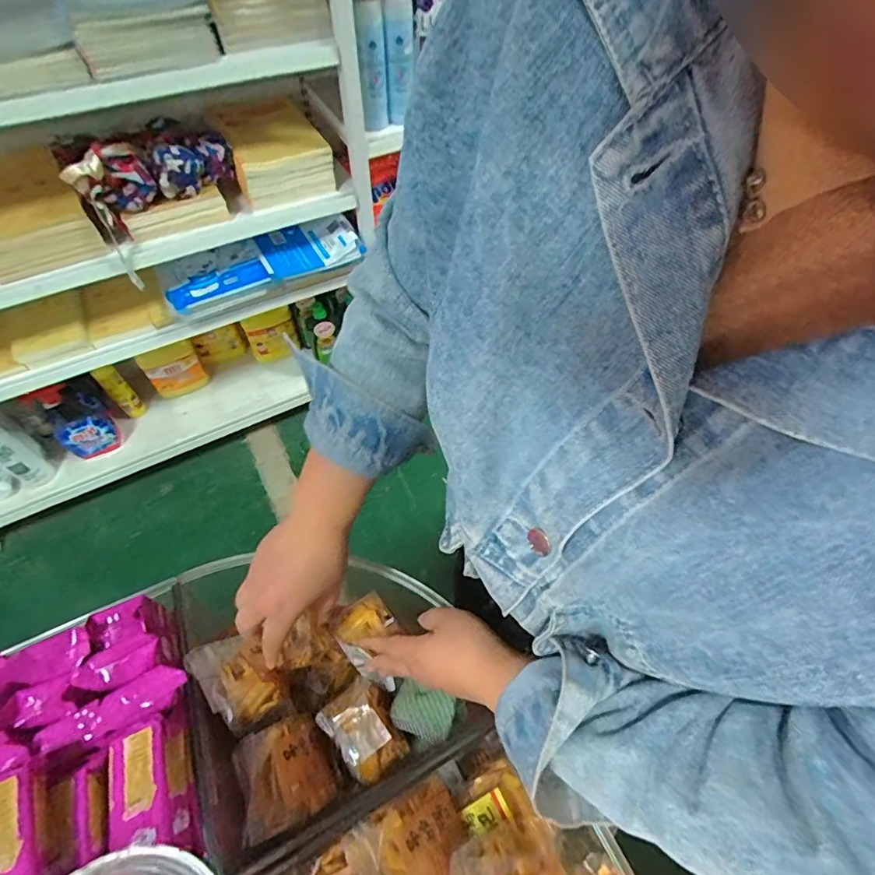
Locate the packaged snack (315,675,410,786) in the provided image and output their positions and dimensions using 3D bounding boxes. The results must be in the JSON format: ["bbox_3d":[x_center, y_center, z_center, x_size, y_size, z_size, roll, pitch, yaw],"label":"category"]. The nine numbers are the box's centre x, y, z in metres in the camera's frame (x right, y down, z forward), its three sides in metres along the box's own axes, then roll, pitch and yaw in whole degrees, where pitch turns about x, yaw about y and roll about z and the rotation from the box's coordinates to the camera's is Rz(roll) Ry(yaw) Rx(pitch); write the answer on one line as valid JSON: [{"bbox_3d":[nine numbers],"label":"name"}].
[{"bbox_3d":[-0.076,0.297,0.494,0.065,0.046,0.087,-35,66,-21],"label":"packaged snack"}]

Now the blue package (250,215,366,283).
[{"bbox_3d":[-0.302,-0.449,1.154,0.224,0.079,0.095,-21,62,-15],"label":"blue package"}]

